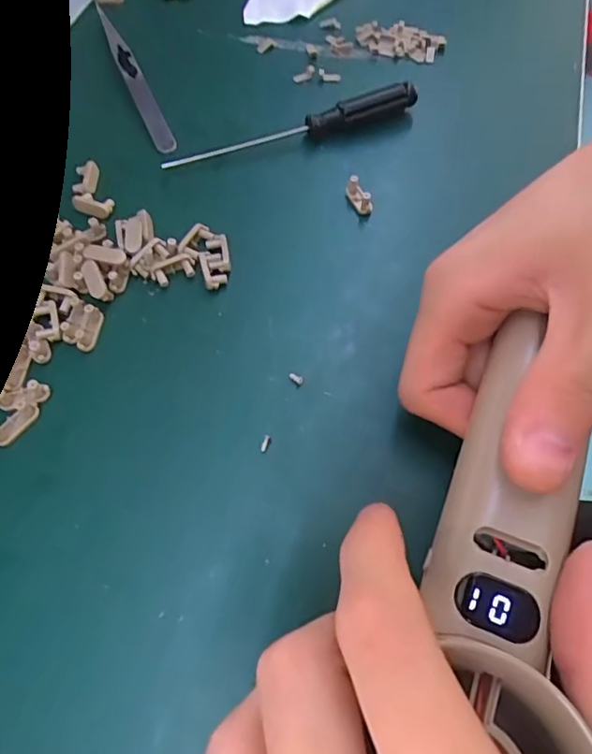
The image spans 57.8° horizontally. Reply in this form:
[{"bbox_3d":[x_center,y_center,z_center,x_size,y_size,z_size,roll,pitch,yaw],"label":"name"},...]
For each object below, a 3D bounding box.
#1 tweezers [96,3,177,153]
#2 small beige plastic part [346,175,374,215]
[{"bbox_3d":[-0.090,-0.167,0.293,0.010,0.005,0.123,-23,64,-11],"label":"tweezers"},{"bbox_3d":[0.030,-0.085,0.251,0.007,0.009,0.018,-22,64,-11],"label":"small beige plastic part"}]

